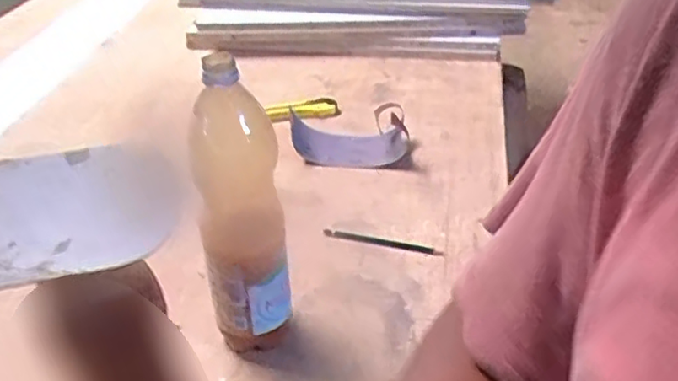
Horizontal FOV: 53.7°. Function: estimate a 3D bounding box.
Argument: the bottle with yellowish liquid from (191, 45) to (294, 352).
[{"bbox_3d":[-0.094,0.031,0.659,0.080,0.329,0.070,-9,35,-9],"label":"bottle with yellowish liquid"}]

